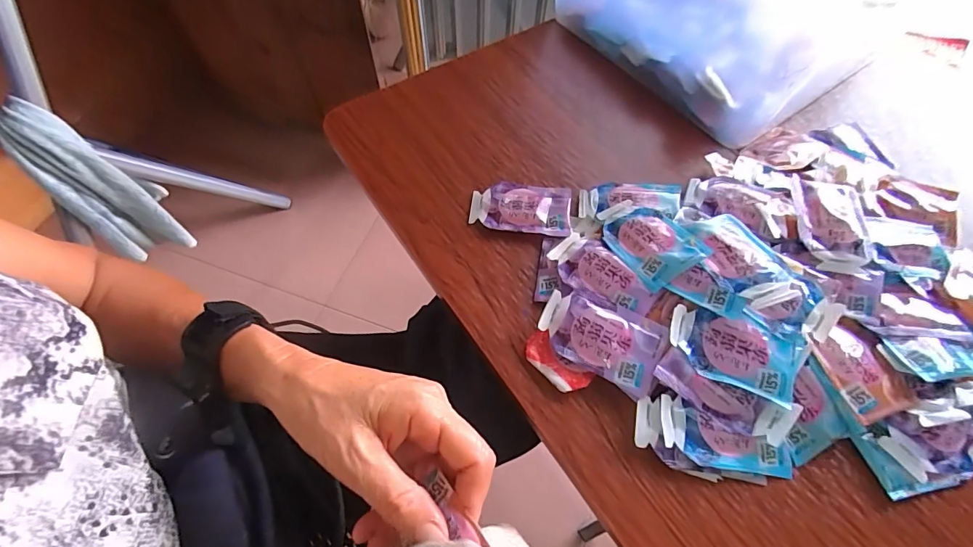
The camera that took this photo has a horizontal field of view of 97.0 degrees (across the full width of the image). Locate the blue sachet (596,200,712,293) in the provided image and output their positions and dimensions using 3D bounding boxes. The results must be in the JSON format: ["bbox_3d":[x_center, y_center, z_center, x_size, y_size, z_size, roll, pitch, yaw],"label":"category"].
[{"bbox_3d":[0.114,-0.025,0.308,0.045,0.009,0.077,-29,49,-6],"label":"blue sachet"}]

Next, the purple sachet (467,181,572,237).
[{"bbox_3d":[0.027,-0.052,0.339,0.077,0.007,0.046,8,62,3],"label":"purple sachet"}]

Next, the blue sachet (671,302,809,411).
[{"bbox_3d":[0.152,0.048,0.265,0.076,0.012,0.041,19,63,9],"label":"blue sachet"}]

